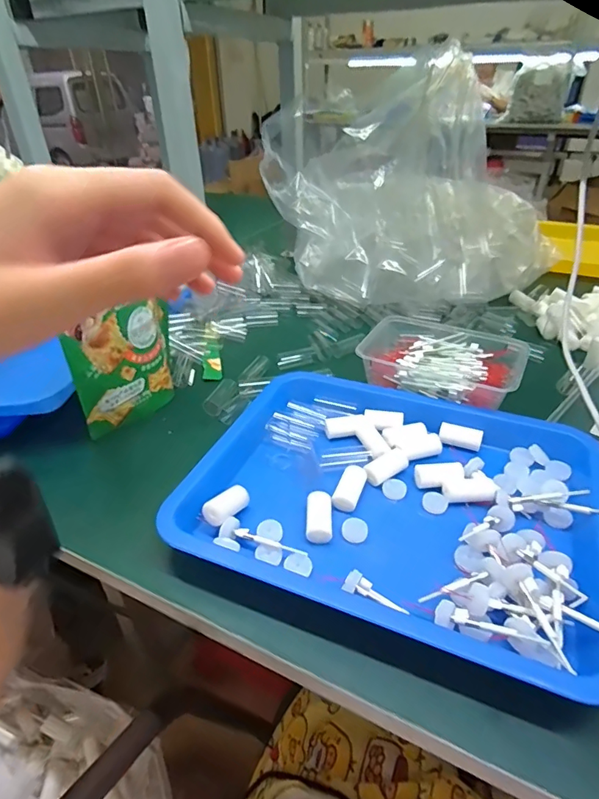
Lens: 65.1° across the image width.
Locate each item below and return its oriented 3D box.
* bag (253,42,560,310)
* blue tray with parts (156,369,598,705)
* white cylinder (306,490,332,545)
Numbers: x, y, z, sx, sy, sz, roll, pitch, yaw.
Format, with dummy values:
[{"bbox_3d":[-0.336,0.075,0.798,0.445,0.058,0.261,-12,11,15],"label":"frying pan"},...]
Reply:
[{"bbox_3d":[0.182,-0.304,0.691,0.349,0.274,0.267,15,38,22],"label":"bag"},{"bbox_3d":[0.082,0.075,0.400,0.327,0.033,0.247,12,39,21],"label":"blue tray with parts"},{"bbox_3d":[0.017,0.097,0.387,0.020,0.017,0.043,1,35,4],"label":"white cylinder"}]

